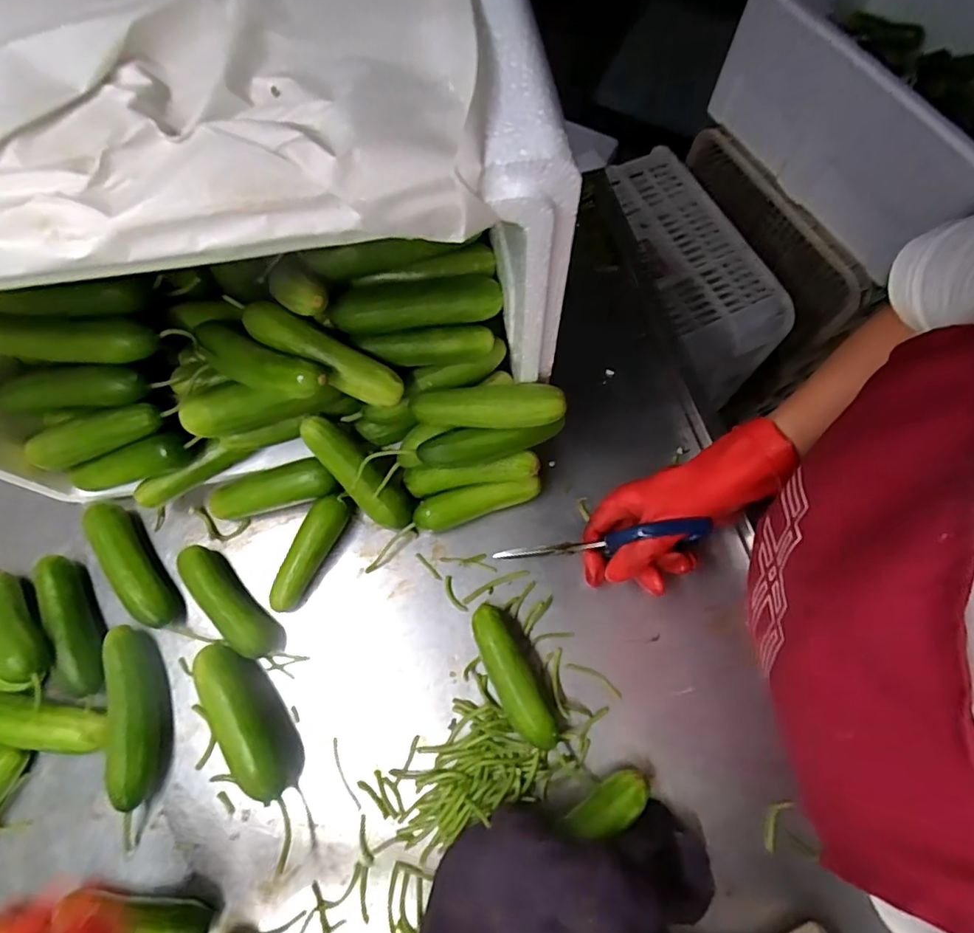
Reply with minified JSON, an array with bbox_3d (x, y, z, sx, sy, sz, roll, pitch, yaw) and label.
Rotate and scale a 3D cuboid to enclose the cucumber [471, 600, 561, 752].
[{"bbox_3d":[0.019,0.162,0.420,0.033,0.032,0.109,-25,71,-7],"label":"cucumber"}]

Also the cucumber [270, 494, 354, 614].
[{"bbox_3d":[-0.152,0.072,0.458,0.029,0.028,0.102,24,73,10],"label":"cucumber"}]

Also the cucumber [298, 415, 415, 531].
[{"bbox_3d":[-0.106,0.007,0.441,0.034,0.032,0.115,-45,108,-13],"label":"cucumber"}]

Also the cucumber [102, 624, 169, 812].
[{"bbox_3d":[-0.276,0.192,0.422,0.031,0.031,0.128,-15,70,-3],"label":"cucumber"}]

